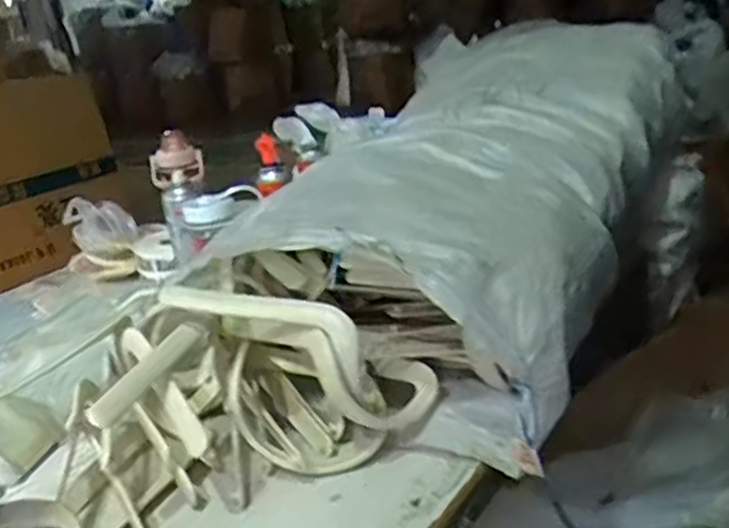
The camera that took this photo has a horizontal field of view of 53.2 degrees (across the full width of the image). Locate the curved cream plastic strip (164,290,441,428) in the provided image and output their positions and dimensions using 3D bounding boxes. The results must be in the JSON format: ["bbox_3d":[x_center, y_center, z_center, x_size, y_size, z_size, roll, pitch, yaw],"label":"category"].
[{"bbox_3d":[-0.048,0.073,0.706,0.286,0.088,0.105,29,14,-16],"label":"curved cream plastic strip"}]

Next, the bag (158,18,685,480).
[{"bbox_3d":[0.127,-0.061,0.973,0.418,0.287,0.865,6,24,31],"label":"bag"}]

